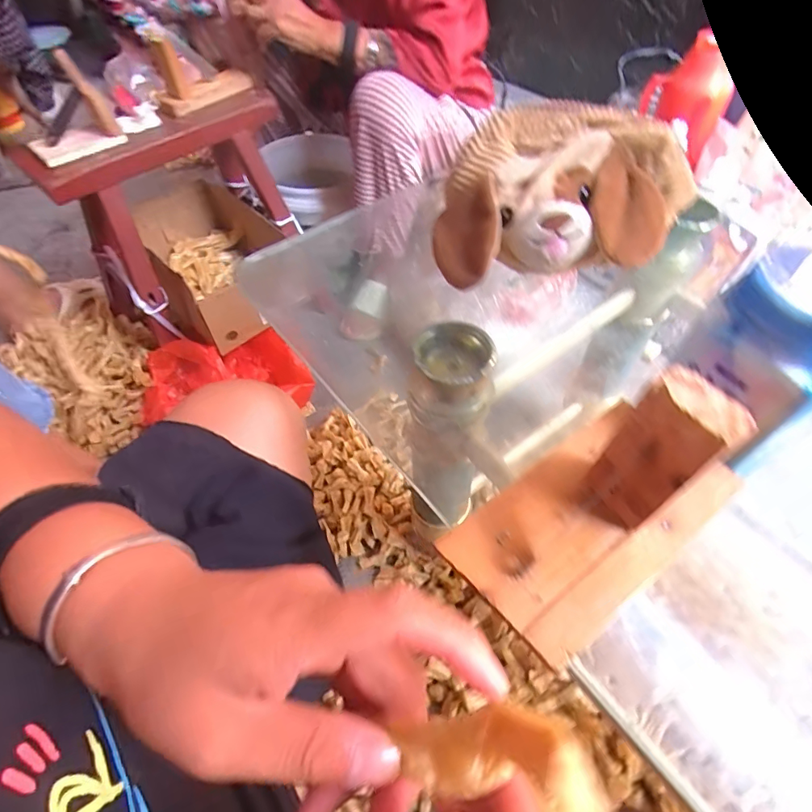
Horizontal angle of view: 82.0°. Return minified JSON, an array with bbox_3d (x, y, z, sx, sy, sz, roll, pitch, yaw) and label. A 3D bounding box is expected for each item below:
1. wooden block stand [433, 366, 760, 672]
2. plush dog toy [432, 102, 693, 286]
[{"bbox_3d":[0.107,0.038,0.236,0.153,0.101,0.087,-32,59,-21],"label":"wooden block stand"},{"bbox_3d":[0.139,-0.190,0.420,0.211,0.092,0.130,3,54,3],"label":"plush dog toy"}]

